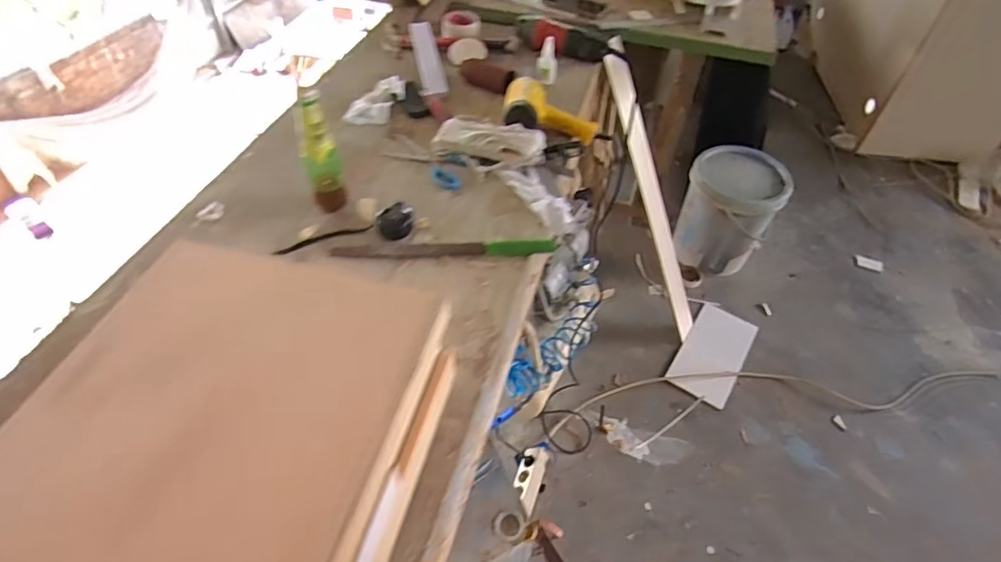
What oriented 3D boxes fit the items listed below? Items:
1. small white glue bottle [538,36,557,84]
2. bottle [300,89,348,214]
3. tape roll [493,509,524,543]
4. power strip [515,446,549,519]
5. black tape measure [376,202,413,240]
[{"bbox_3d":[0.106,-0.492,1.175,0.039,0.026,0.100,1,95,-1],"label":"small white glue bottle"},{"bbox_3d":[-0.289,-0.200,0.845,0.056,0.208,0.045,-22,54,-20],"label":"bottle"},{"bbox_3d":[0.016,0.477,1.021,0.060,0.010,0.059,1,49,-1],"label":"tape roll"},{"bbox_3d":[0.079,0.516,1.380,0.066,0.046,0.180,15,50,10],"label":"power strip"},{"bbox_3d":[-0.177,-0.099,0.882,0.060,0.030,0.062,-13,51,-13],"label":"black tape measure"}]

